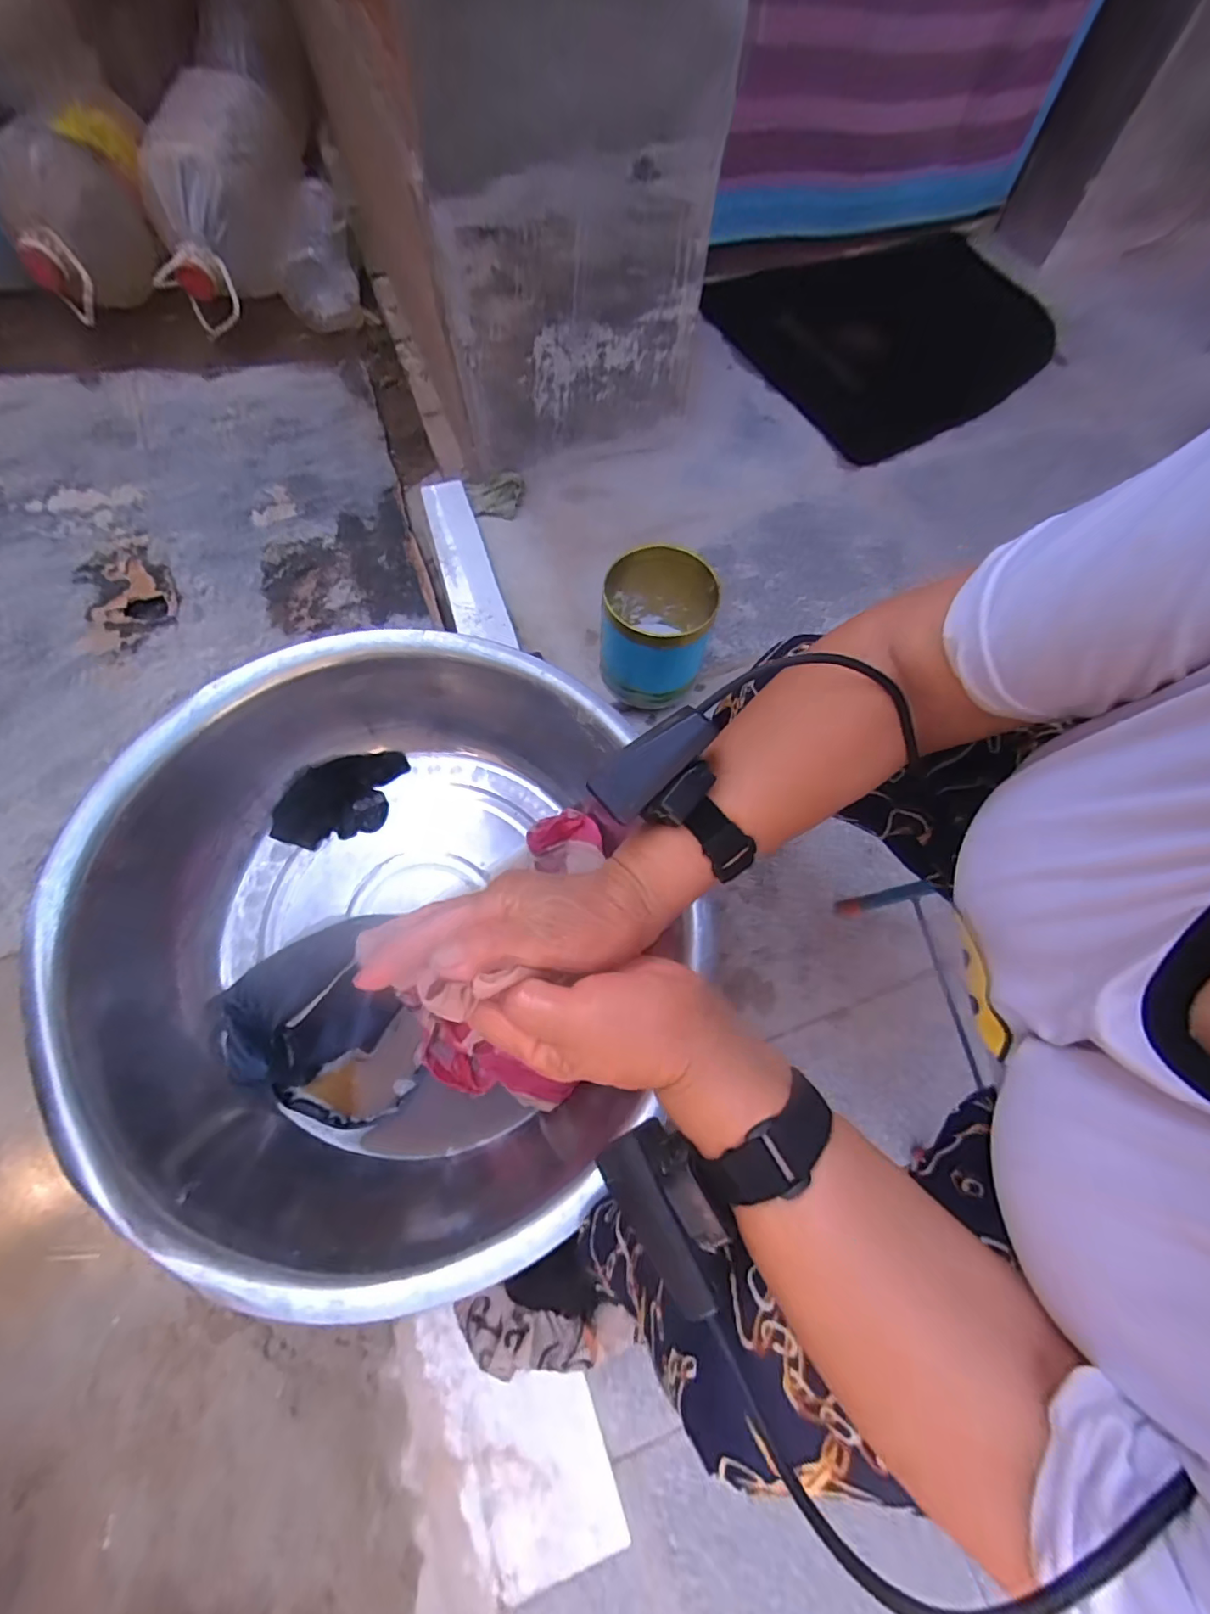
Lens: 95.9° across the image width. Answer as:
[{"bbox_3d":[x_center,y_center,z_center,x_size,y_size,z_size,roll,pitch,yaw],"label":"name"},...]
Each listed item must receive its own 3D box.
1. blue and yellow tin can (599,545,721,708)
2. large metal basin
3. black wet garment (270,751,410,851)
[{"bbox_3d":[0.071,-0.245,0.793,0.152,0.202,0.148,1,69,-2],"label":"blue and yellow tin can"},{"bbox_3d":[-0.226,0.136,0.625,0.588,0.187,0.647,-20,73,-7],"label":"large metal basin"},{"bbox_3d":[-0.355,-0.013,0.740,0.174,0.042,0.101,-19,73,-7],"label":"black wet garment"}]

